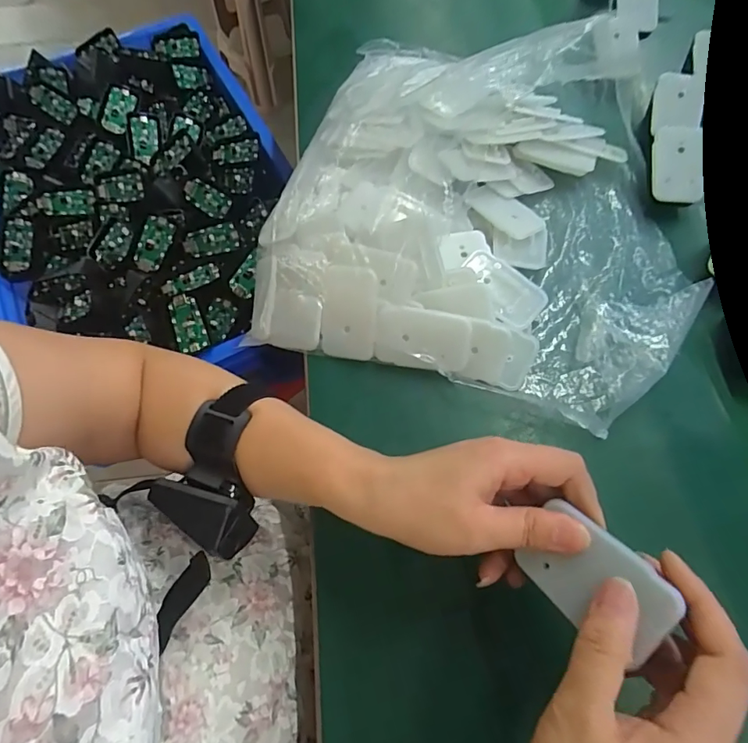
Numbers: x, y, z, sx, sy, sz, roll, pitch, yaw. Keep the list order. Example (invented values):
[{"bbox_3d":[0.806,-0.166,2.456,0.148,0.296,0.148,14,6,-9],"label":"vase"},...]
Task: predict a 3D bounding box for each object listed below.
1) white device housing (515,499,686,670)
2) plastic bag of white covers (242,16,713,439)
[{"bbox_3d":[0.101,0.097,0.214,0.064,0.006,0.044,43,108,45],"label":"white device housing"},{"bbox_3d":[0.098,-0.146,0.385,0.338,0.078,0.330,17,68,11],"label":"plastic bag of white covers"}]

